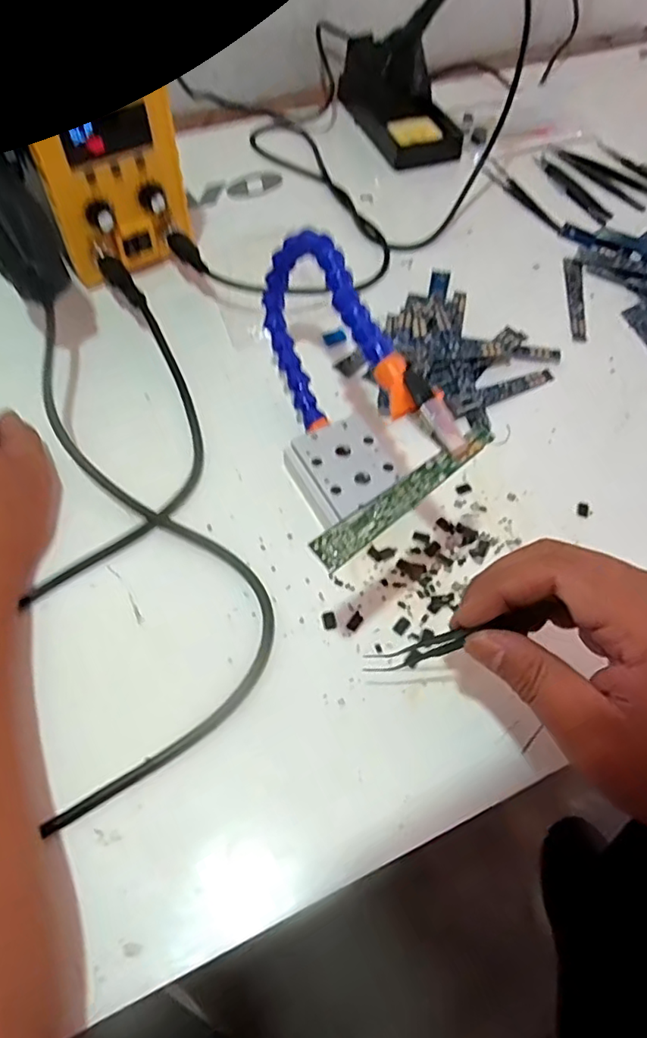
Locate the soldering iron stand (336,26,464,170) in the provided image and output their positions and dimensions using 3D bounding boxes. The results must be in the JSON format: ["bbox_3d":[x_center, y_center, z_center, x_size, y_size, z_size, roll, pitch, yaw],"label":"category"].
[{"bbox_3d":[0.075,-0.412,0.575,0.072,0.069,0.153,-19,62,-12],"label":"soldering iron stand"}]

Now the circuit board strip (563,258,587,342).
[{"bbox_3d":[0.199,-0.175,0.477,0.014,0.004,0.098,9,60,4],"label":"circuit board strip"}]

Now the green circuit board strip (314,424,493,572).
[{"bbox_3d":[0.036,-0.012,0.260,0.099,0.006,0.014,-36,65,-21],"label":"green circuit board strip"}]

